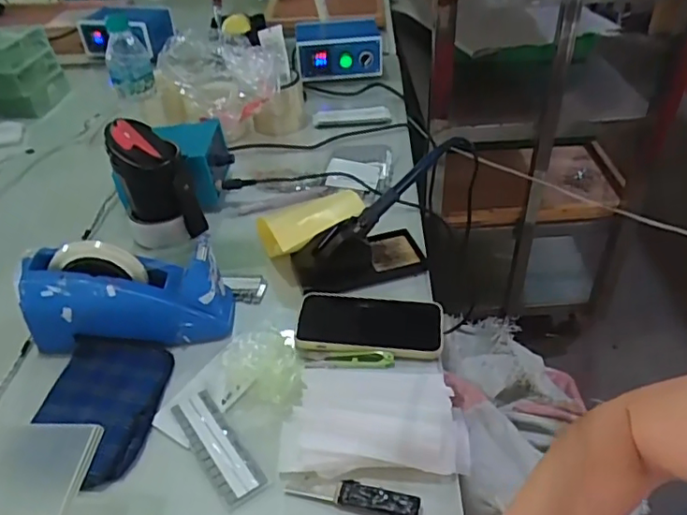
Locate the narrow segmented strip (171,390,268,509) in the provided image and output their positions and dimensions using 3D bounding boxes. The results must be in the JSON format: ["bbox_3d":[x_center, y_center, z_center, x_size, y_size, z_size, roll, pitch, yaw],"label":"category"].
[{"bbox_3d":[-0.120,0.176,0.547,0.038,0.005,0.130,-26,45,-27],"label":"narrow segmented strip"}]

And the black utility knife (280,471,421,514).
[{"bbox_3d":[0.005,0.202,0.502,0.122,0.009,0.023,7,40,11],"label":"black utility knife"}]

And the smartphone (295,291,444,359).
[{"bbox_3d":[0.029,0.072,0.653,0.162,0.010,0.086,2,39,5],"label":"smartphone"}]

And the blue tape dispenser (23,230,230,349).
[{"bbox_3d":[-0.233,0.042,0.640,0.220,0.129,0.067,4,38,-13],"label":"blue tape dispenser"}]

